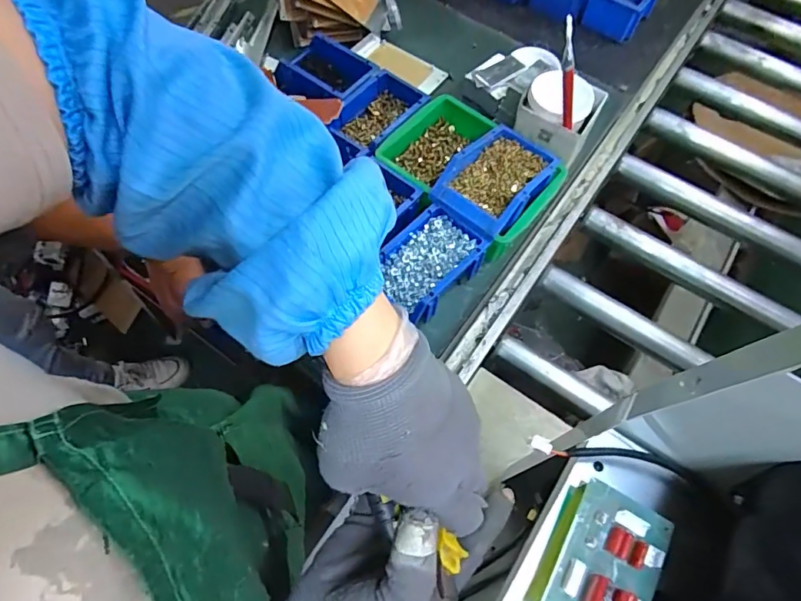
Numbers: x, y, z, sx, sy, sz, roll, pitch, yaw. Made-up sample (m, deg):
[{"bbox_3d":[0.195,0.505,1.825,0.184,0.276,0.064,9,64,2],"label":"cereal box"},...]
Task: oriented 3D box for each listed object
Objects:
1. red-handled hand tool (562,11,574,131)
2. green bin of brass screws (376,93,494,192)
[{"bbox_3d":[0.216,-0.283,0.623,0.015,0.197,0.013,-31,67,8],"label":"red-handled hand tool"},{"bbox_3d":[0.055,-0.246,0.770,0.106,0.058,0.195,35,68,14],"label":"green bin of brass screws"}]

